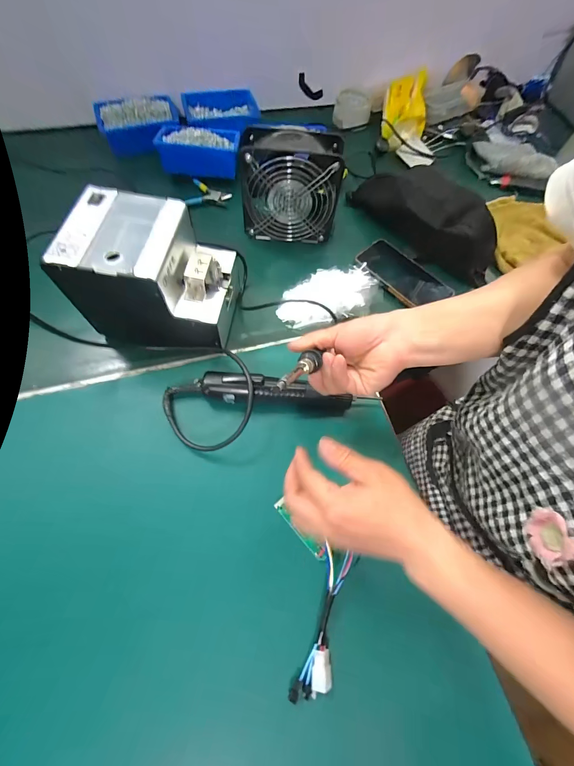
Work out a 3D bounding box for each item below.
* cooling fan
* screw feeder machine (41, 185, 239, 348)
[{"bbox_3d":[0.007,-0.312,0.493,0.149,0.143,0.064,6,65,-3],"label":"cooling fan"},{"bbox_3d":[-0.164,-0.139,0.410,0.172,0.147,0.134,9,65,-1],"label":"screw feeder machine"}]

